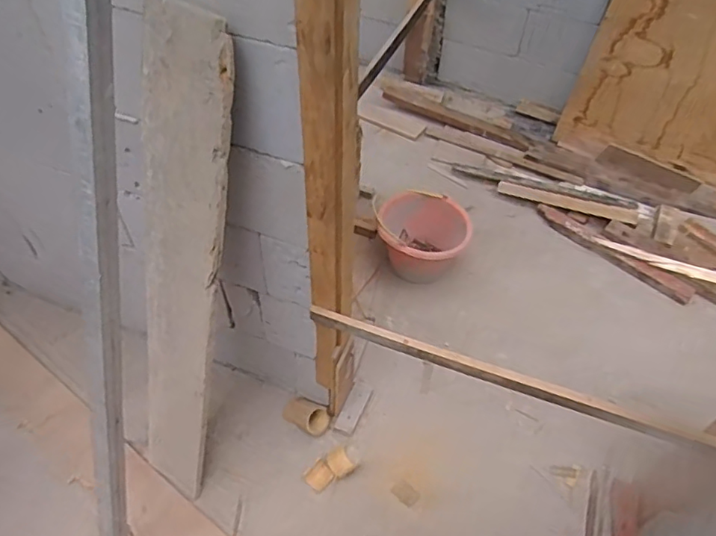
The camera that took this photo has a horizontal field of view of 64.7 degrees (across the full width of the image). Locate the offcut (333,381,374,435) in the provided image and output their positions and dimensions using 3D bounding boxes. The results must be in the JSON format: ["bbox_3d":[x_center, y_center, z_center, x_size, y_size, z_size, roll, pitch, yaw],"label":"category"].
[{"bbox_3d":[-0.009,0.369,1.499,0.054,0.011,0.153,18,53,14],"label":"offcut"}]

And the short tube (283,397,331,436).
[{"bbox_3d":[-0.135,0.376,1.455,0.131,0.056,0.074,23,53,17],"label":"short tube"}]

